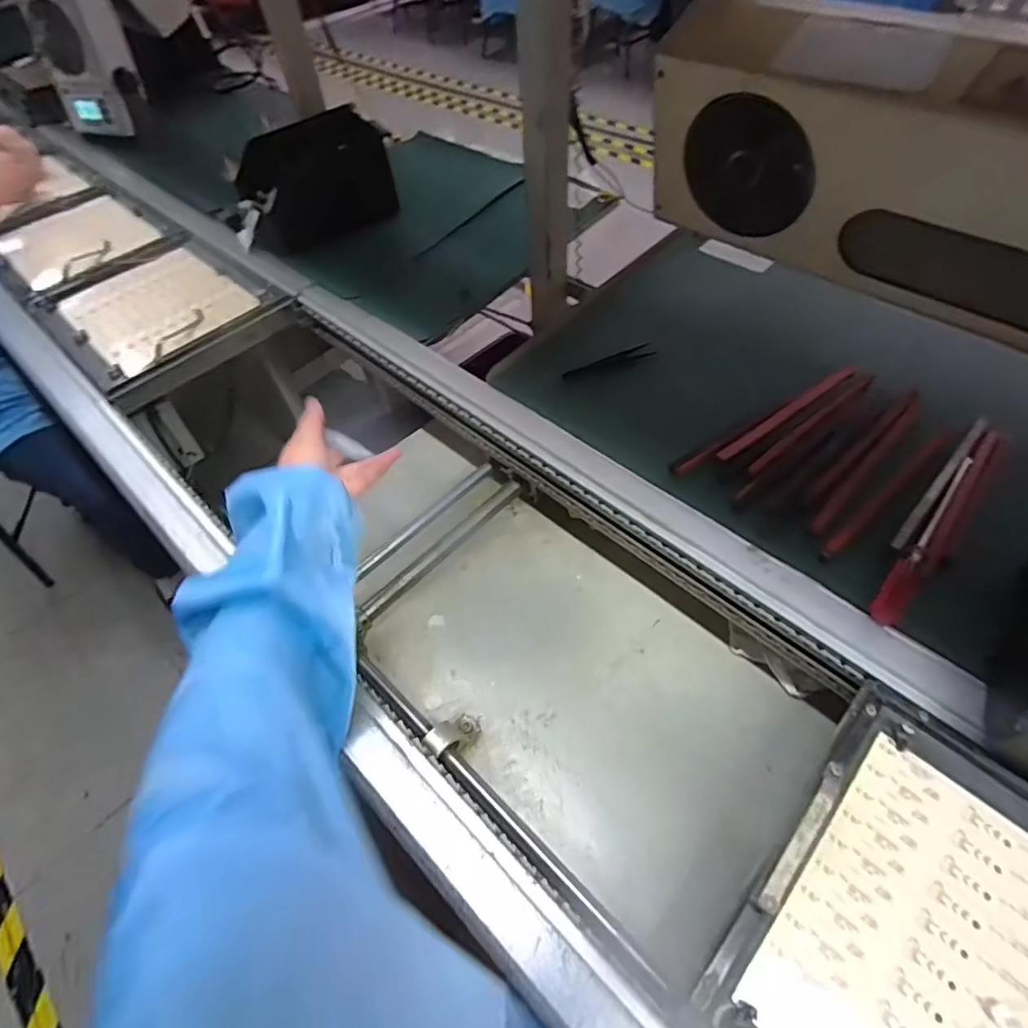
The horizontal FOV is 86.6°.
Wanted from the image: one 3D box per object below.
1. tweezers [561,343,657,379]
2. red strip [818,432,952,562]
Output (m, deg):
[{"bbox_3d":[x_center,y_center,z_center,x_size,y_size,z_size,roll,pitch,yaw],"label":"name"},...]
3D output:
[{"bbox_3d":[0.118,-0.188,0.675,0.127,0.015,0.014,-22,56,-11],"label":"tweezers"},{"bbox_3d":[0.351,-0.022,0.508,0.196,0.006,0.012,-36,60,-19],"label":"red strip"}]

